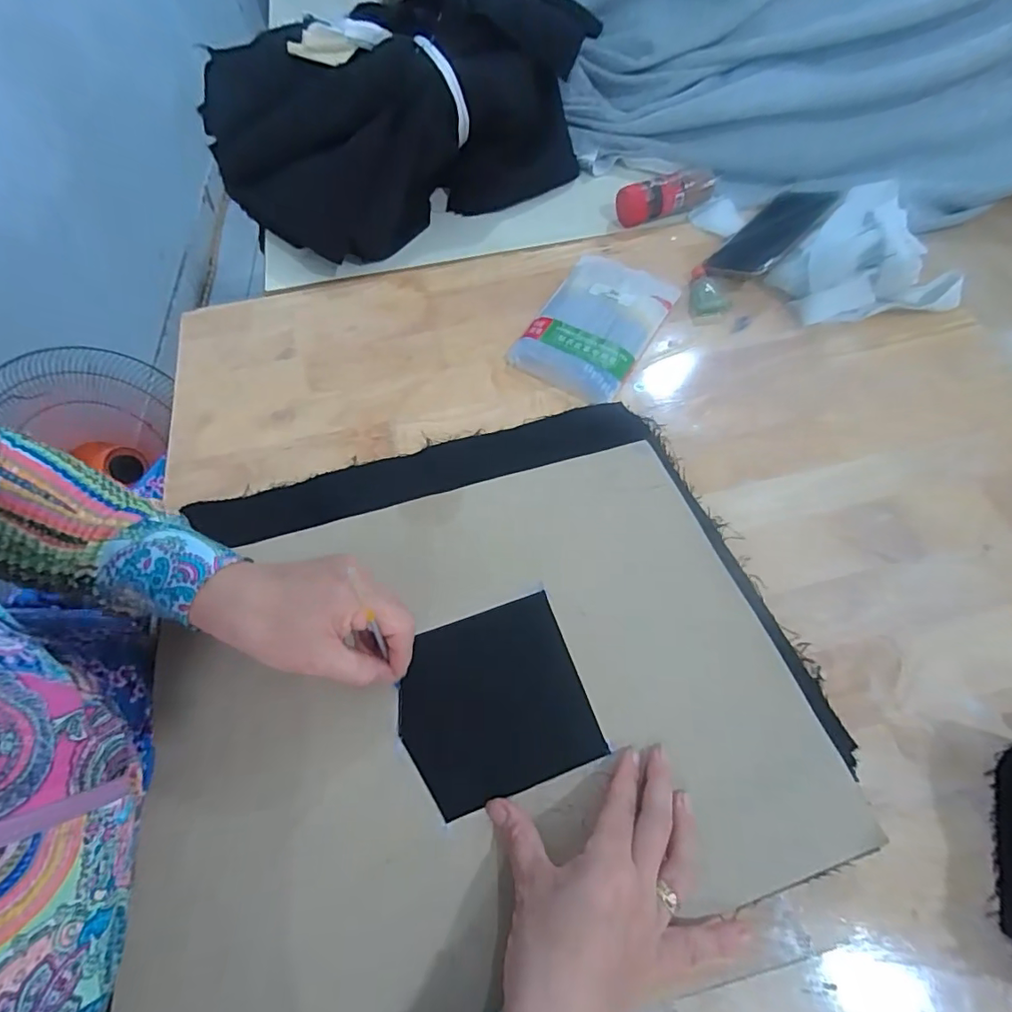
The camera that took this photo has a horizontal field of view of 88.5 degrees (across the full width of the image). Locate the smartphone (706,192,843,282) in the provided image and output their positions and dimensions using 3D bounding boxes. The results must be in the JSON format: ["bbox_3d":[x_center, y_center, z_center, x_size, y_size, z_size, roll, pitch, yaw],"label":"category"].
[{"bbox_3d":[0.280,-0.282,0.544,0.137,0.013,0.075,-48,51,-9],"label":"smartphone"}]

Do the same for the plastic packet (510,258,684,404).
[{"bbox_3d":[0.090,-0.184,0.522,0.110,0.017,0.175,28,66,15],"label":"plastic packet"}]

